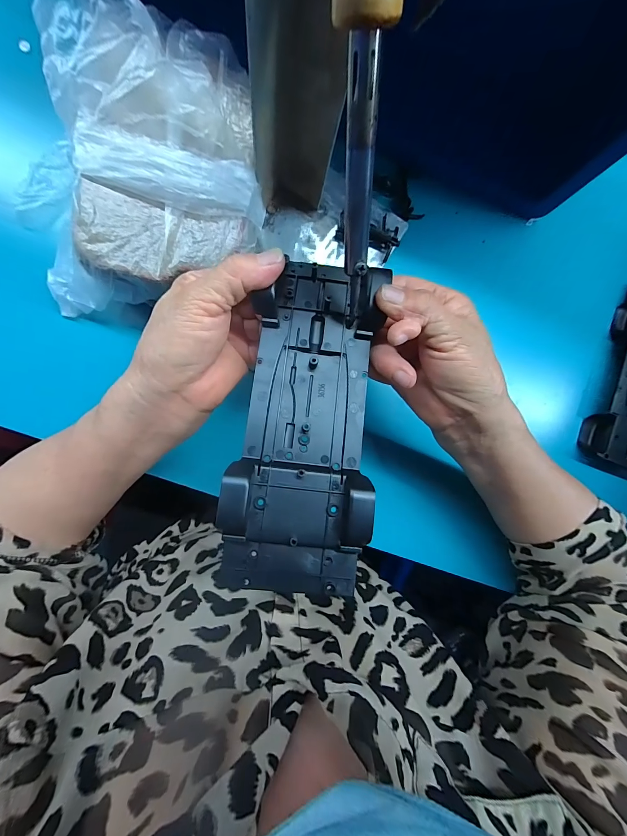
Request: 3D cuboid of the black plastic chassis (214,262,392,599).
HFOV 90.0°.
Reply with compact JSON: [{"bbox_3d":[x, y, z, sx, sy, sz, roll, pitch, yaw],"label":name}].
[{"bbox_3d":[-0.002,-0.003,0.179,0.078,0.020,0.191,7,78,-6],"label":"black plastic chassis"}]

